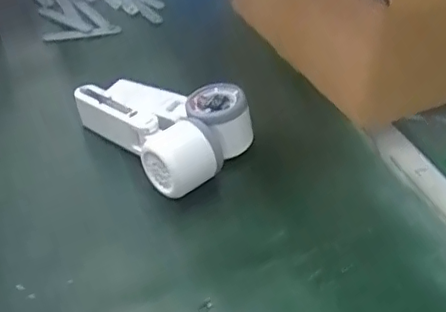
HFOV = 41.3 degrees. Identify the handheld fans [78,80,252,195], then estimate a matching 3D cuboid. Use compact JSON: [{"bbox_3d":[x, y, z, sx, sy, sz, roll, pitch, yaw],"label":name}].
[{"bbox_3d":[-0.054,-0.043,0.565,0.111,0.059,0.152,-30,50,-27],"label":"handheld fans"}]

